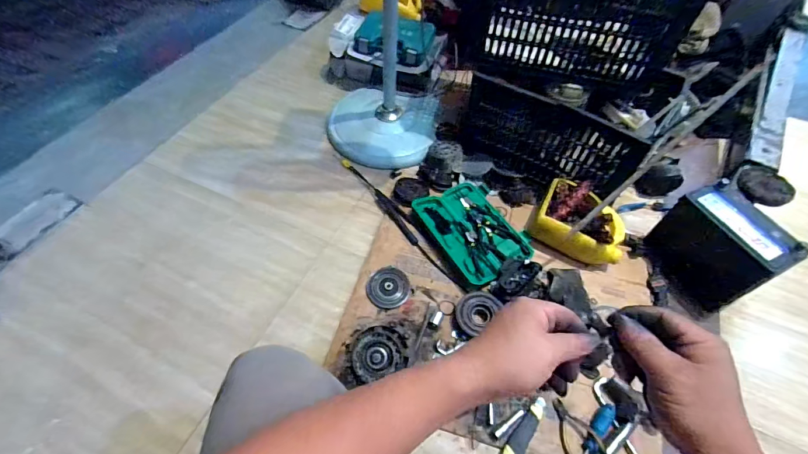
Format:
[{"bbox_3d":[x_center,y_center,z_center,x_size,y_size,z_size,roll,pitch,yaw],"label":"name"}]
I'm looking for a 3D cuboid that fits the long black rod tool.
[{"bbox_3d":[-0.019,-0.027,1.080,0.036,0.021,0.549,-29,61,-20],"label":"long black rod tool"}]

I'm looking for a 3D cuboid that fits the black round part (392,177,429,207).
[{"bbox_3d":[0.013,-0.106,1.126,0.103,0.025,0.104,1,55,-1],"label":"black round part"}]

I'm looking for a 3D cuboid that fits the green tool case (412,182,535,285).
[{"bbox_3d":[0.186,0.006,1.049,0.218,0.034,0.295,-24,59,-17],"label":"green tool case"}]

